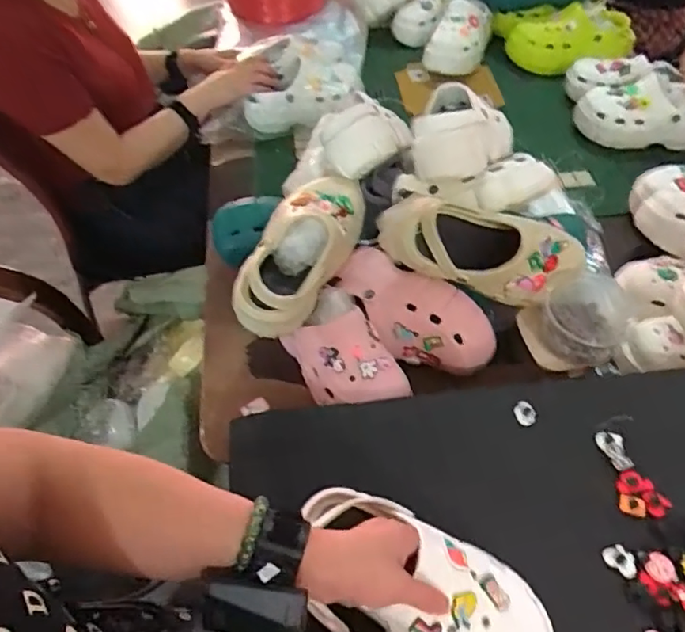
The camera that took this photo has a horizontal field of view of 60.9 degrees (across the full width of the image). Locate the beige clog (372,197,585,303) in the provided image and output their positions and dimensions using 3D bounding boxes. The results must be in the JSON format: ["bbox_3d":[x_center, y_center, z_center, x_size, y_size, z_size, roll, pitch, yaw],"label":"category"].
[{"bbox_3d":[0.189,-0.101,0.799,0.284,0.119,0.123,9,53,9],"label":"beige clog"}]

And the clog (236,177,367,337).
[{"bbox_3d":[-0.054,-0.098,0.801,0.121,0.083,0.277,22,68,19],"label":"clog"}]

